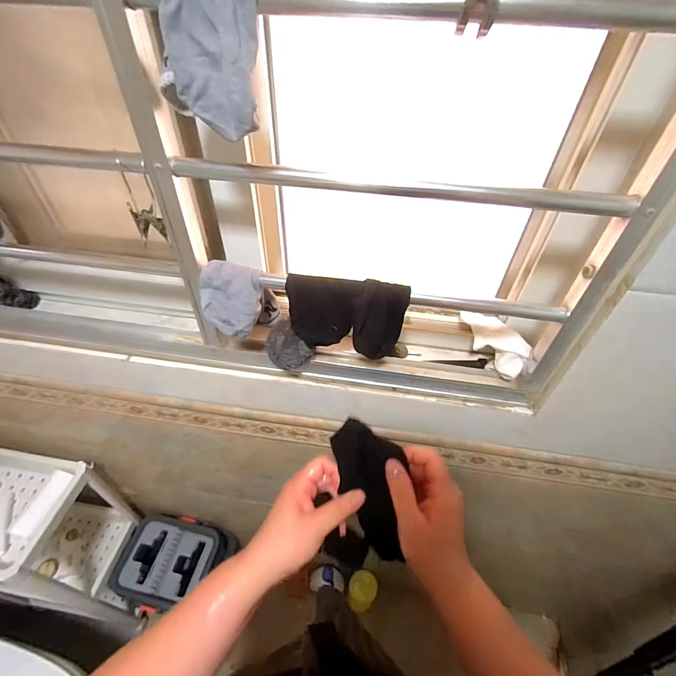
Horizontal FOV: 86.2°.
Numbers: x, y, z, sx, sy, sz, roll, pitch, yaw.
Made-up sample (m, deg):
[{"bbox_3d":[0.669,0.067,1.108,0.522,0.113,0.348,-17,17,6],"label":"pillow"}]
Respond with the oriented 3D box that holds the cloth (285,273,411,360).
[{"bbox_3d":[0.008,-0.026,0.434,0.137,0.096,0.026,11,32,6],"label":"cloth"}]

